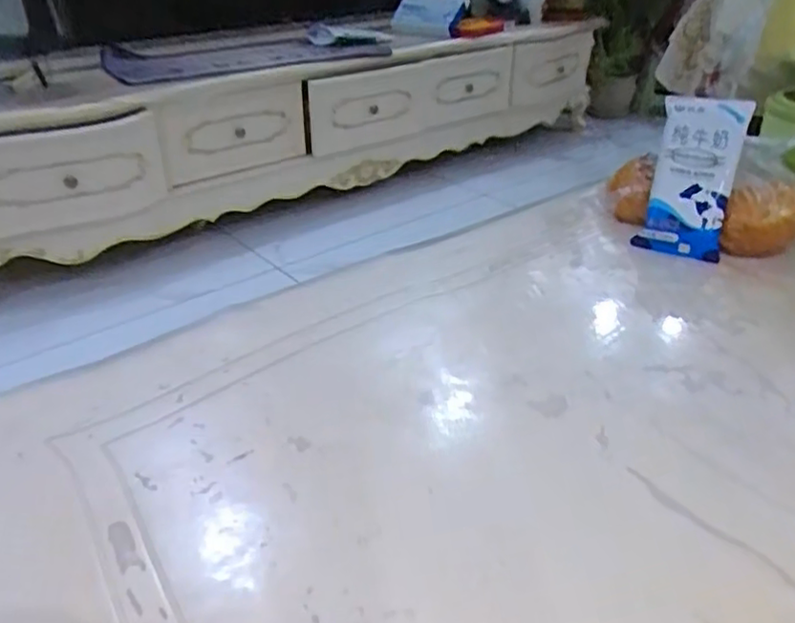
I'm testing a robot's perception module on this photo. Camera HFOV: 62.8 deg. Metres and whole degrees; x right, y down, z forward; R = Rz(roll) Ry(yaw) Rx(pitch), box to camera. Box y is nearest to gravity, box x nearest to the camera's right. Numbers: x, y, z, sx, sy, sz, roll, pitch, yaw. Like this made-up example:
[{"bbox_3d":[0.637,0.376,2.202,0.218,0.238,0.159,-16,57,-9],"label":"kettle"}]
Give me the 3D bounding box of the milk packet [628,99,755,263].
[{"bbox_3d":[0.319,-0.151,0.703,0.087,0.184,0.037,13,-8,21],"label":"milk packet"}]

